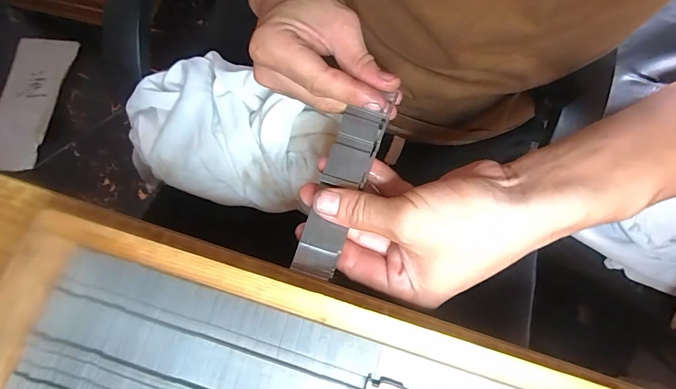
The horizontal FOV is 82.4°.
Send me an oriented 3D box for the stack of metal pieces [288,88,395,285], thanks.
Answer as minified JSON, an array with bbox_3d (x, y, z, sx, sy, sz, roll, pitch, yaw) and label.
[{"bbox_3d":[0.002,-0.005,0.256,0.030,0.007,0.119,18,75,7],"label":"stack of metal pieces"}]

